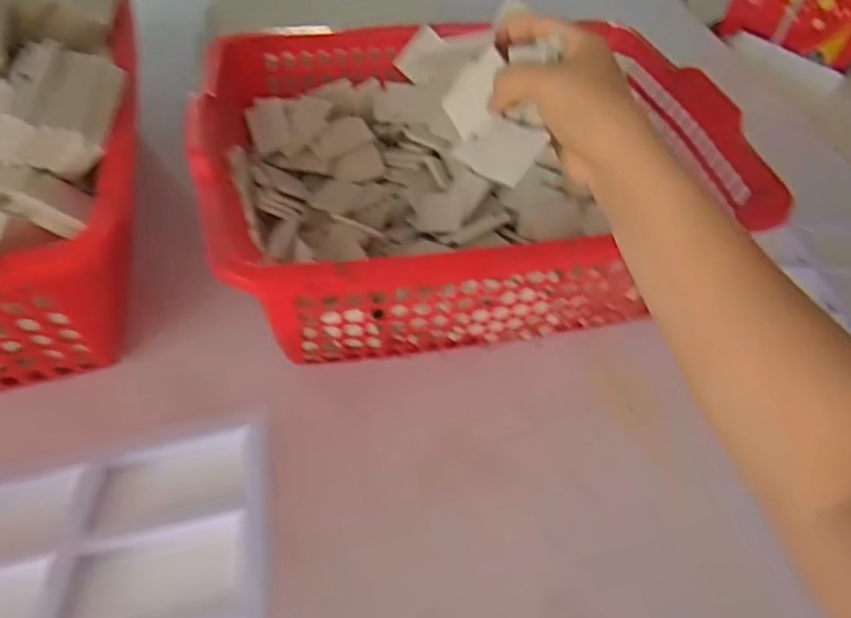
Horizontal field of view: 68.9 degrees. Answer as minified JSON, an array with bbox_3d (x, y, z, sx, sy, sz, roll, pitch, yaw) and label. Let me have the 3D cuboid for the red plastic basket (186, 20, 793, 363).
[{"bbox_3d":[0.023,-0.131,0.620,0.454,0.135,0.351,-9,51,-14],"label":"red plastic basket"}]

